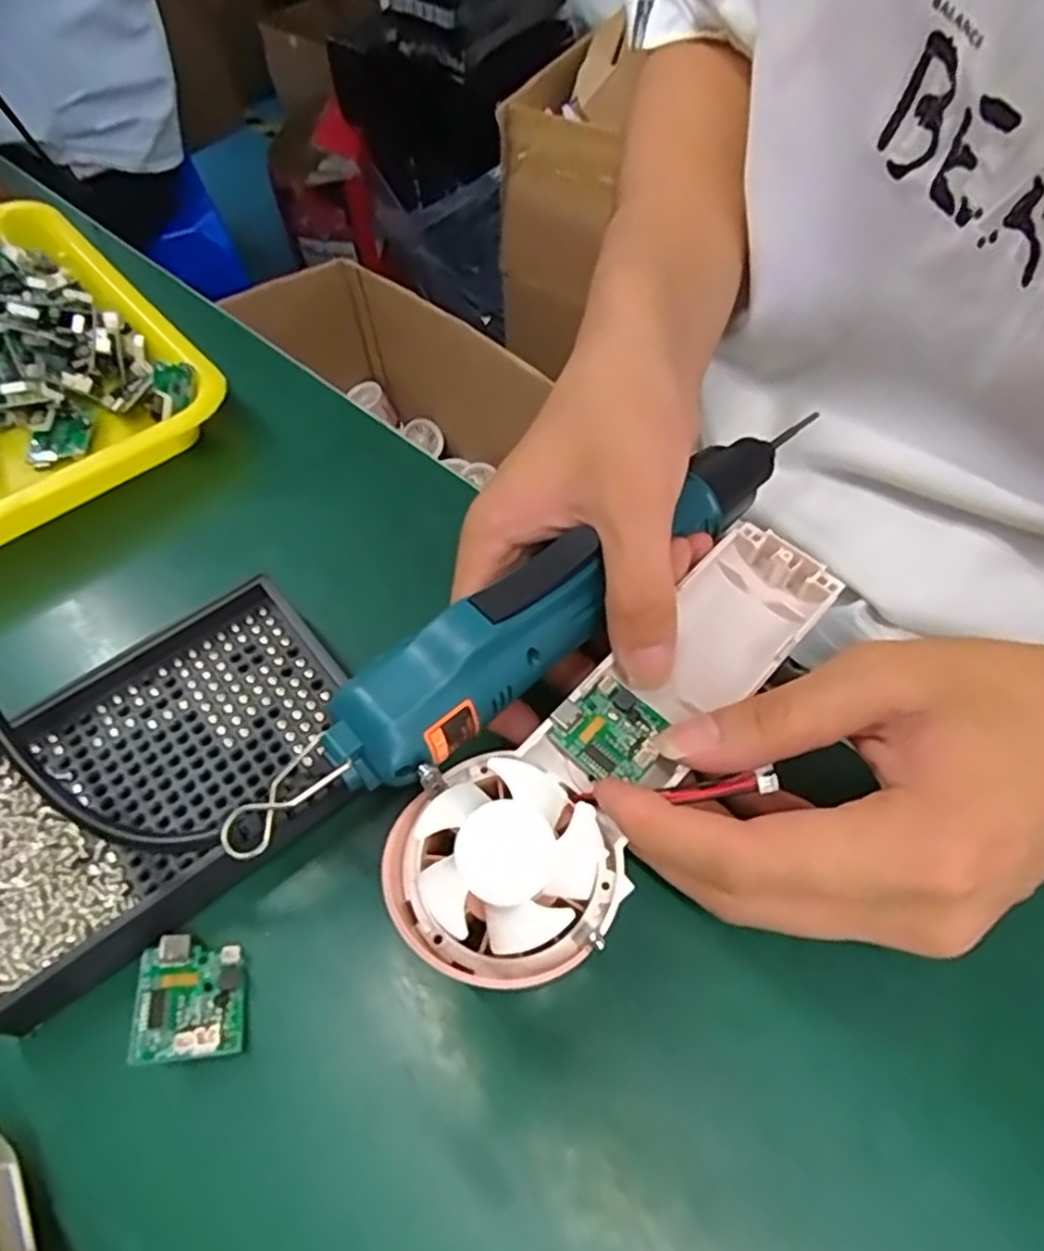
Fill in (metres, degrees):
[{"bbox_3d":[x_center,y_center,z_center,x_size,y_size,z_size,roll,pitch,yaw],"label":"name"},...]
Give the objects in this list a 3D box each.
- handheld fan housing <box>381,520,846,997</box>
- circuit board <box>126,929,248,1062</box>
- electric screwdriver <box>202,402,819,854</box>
[{"bbox_3d":[0.037,0.034,0.218,0.063,0.025,0.173,41,64,20],"label":"handheld fan housing"},{"bbox_3d":[-0.096,0.107,0.204,0.029,0.006,0.032,10,44,-26],"label":"circuit board"},{"bbox_3d":[0.018,-0.013,0.234,0.249,0.033,0.030,-35,67,-28],"label":"electric screwdriver"}]

